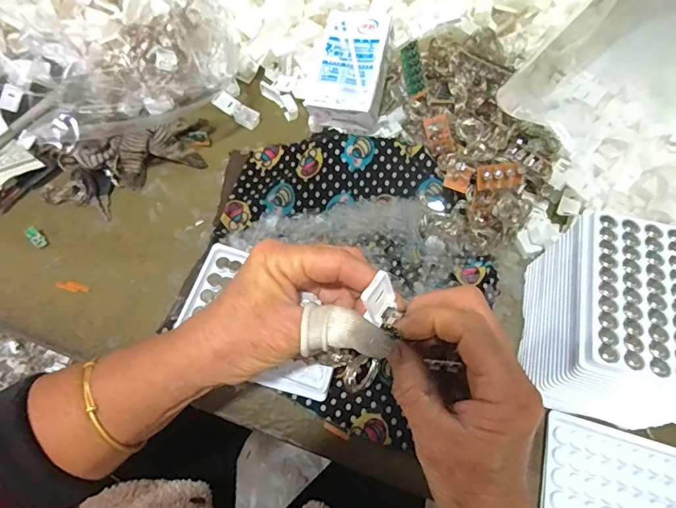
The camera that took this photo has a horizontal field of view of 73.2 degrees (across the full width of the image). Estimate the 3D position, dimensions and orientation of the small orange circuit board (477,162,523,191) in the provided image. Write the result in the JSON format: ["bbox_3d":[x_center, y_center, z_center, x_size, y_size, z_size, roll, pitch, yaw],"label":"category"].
[{"bbox_3d":[0.145,-0.069,0.407,0.039,0.008,0.022,-5,96,5],"label":"small orange circuit board"}]

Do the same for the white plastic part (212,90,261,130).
[{"bbox_3d":[-0.113,-0.162,0.515,0.055,0.006,0.023,34,66,-4],"label":"white plastic part"}]

